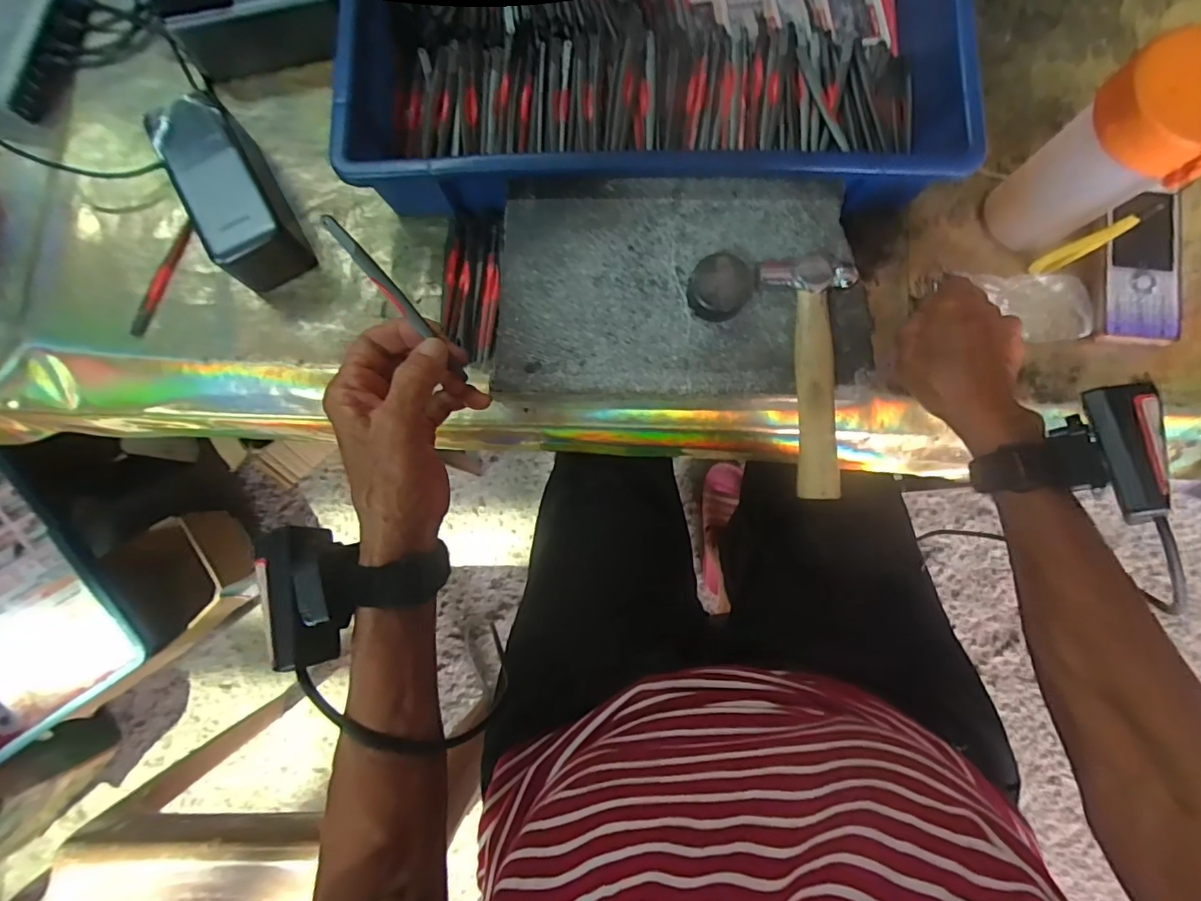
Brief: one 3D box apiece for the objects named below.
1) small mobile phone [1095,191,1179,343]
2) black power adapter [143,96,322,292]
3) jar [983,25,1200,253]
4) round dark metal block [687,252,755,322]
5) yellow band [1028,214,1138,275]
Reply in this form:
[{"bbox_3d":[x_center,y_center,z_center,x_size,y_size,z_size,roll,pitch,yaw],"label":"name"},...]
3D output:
[{"bbox_3d":[0.397,-0.134,0.390,0.052,0.018,0.108,3,82,1],"label":"small mobile phone"},{"bbox_3d":[-0.266,-0.185,0.387,0.055,0.051,0.127,-30,83,-3],"label":"black power adapter"},{"bbox_3d":[0.313,-0.180,0.336,0.056,0.137,0.069,-44,84,-5],"label":"jar"},{"bbox_3d":[0.077,-0.105,0.337,0.041,0.023,0.035,-35,83,-4],"label":"round dark metal block"},{"bbox_3d":[0.323,-0.137,0.358,0.011,0.076,0.014,-29,83,-3],"label":"yellow band"}]

